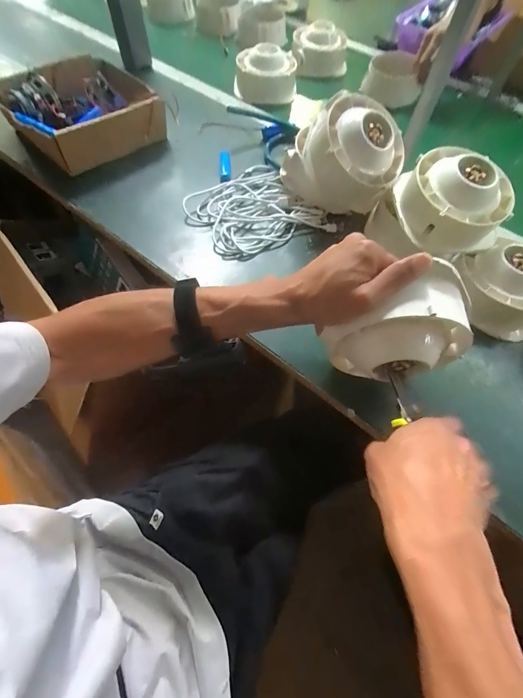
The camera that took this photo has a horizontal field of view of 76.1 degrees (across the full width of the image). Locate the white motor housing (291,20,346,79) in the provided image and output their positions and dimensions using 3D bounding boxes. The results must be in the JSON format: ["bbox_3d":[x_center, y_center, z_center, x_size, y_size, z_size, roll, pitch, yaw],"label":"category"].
[{"bbox_3d":[0.130,-0.669,0.752,0.129,0.065,0.140,9,61,1],"label":"white motor housing"}]

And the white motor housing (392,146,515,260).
[{"bbox_3d":[0.248,-0.197,0.435,0.128,0.085,0.127,-7,62,-7],"label":"white motor housing"}]

